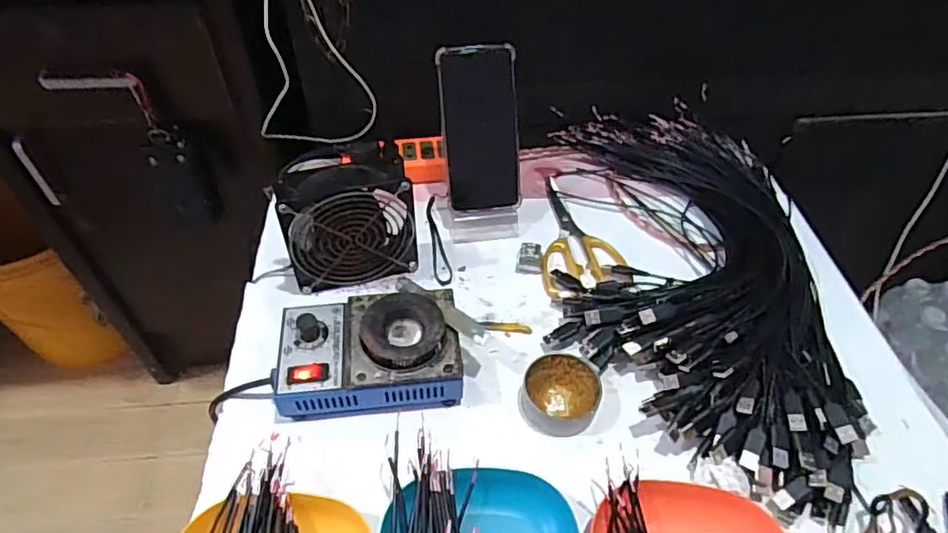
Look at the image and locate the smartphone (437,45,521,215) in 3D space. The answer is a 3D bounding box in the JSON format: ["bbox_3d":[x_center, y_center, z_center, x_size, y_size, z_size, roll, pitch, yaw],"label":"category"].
[{"bbox_3d":[0.007,-0.141,0.621,0.077,0.165,0.005,-4,16,-2],"label":"smartphone"}]

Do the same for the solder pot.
[{"bbox_3d":[-0.088,0.067,0.502,0.148,0.054,0.097,-5,50,-5],"label":"solder pot"}]

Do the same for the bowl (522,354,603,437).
[{"bbox_3d":[0.073,0.109,0.504,0.062,0.022,0.064,1,49,-1],"label":"bowl"}]

